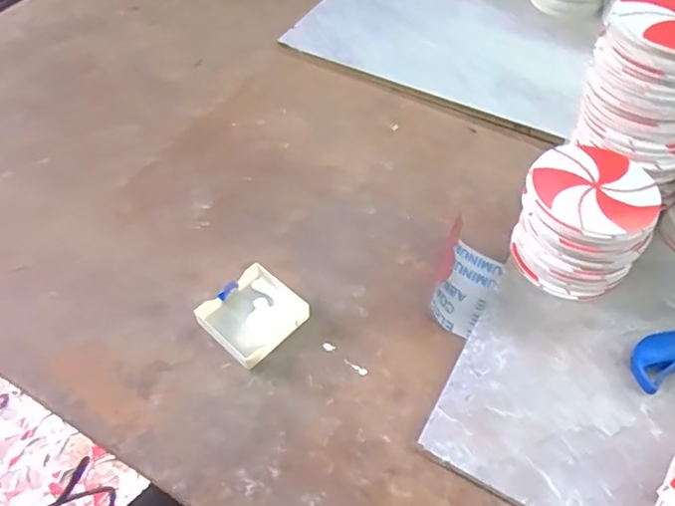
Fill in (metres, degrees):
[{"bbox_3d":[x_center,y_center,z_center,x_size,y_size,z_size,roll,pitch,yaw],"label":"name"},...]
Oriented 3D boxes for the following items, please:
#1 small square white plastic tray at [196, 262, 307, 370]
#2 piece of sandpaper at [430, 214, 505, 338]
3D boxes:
[{"bbox_3d":[-0.073,0.052,0.490,0.073,0.016,0.081,34,60,24],"label":"small square white plastic tray"},{"bbox_3d":[0.118,0.025,0.518,0.057,0.024,0.106,23,56,17],"label":"piece of sandpaper"}]

